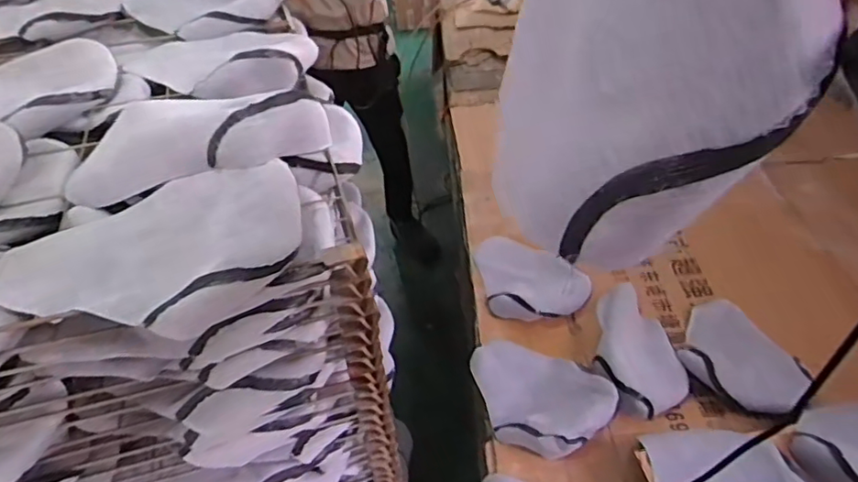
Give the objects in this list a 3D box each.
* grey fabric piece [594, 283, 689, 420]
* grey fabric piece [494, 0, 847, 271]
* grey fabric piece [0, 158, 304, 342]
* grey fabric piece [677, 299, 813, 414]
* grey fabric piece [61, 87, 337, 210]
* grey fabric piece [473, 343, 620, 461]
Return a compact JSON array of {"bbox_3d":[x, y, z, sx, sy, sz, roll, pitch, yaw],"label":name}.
[{"bbox_3d":[0.384,0.187,1.074,0.152,0.046,0.293,2,43,5],"label":"grey fabric piece"},{"bbox_3d":[0.091,-0.094,0.255,0.139,0.206,0.030,3,10,43],"label":"grey fabric piece"},{"bbox_3d":[-0.260,0.000,0.537,0.275,0.066,0.172,-4,43,-1],"label":"grey fabric piece"},{"bbox_3d":[0.533,0.190,1.022,0.153,0.055,0.257,-15,44,-13],"label":"grey fabric piece"},{"bbox_3d":[-0.251,-0.104,0.622,0.286,0.085,0.098,-3,43,0],"label":"grey fabric piece"},{"bbox_3d":[0.198,0.254,1.033,0.203,0.076,0.260,-9,43,-7],"label":"grey fabric piece"}]

